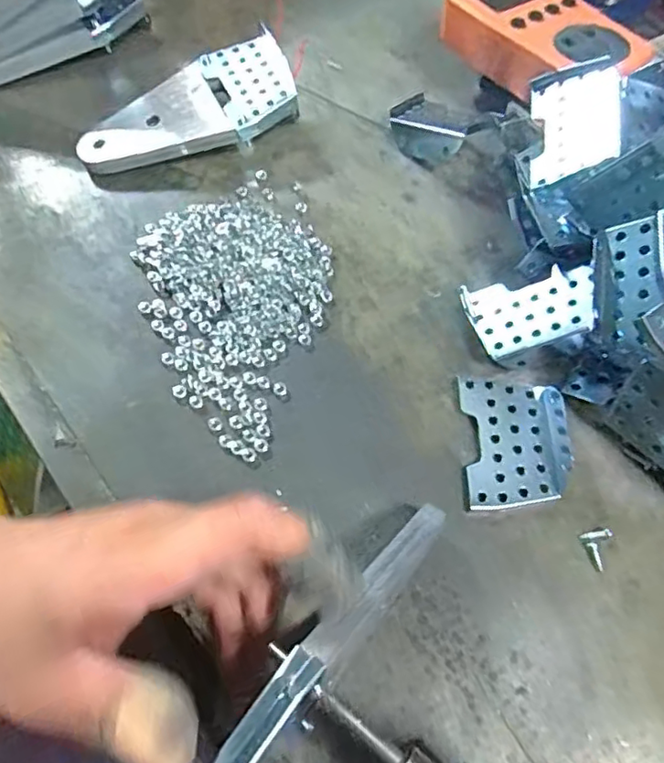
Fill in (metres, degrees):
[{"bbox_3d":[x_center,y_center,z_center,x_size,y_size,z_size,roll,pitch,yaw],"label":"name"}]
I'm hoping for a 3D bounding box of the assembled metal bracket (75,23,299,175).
[{"bbox_3d":[-0.092,-0.170,0.370,0.136,0.031,0.067,-20,68,-10],"label":"assembled metal bracket"}]

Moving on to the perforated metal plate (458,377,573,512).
[{"bbox_3d":[0.092,0.031,0.294,0.052,0.006,0.066,3,66,0],"label":"perforated metal plate"}]

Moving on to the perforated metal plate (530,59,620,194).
[{"bbox_3d":[0.129,-0.138,0.312,0.043,0.005,0.066,-1,77,26],"label":"perforated metal plate"}]

